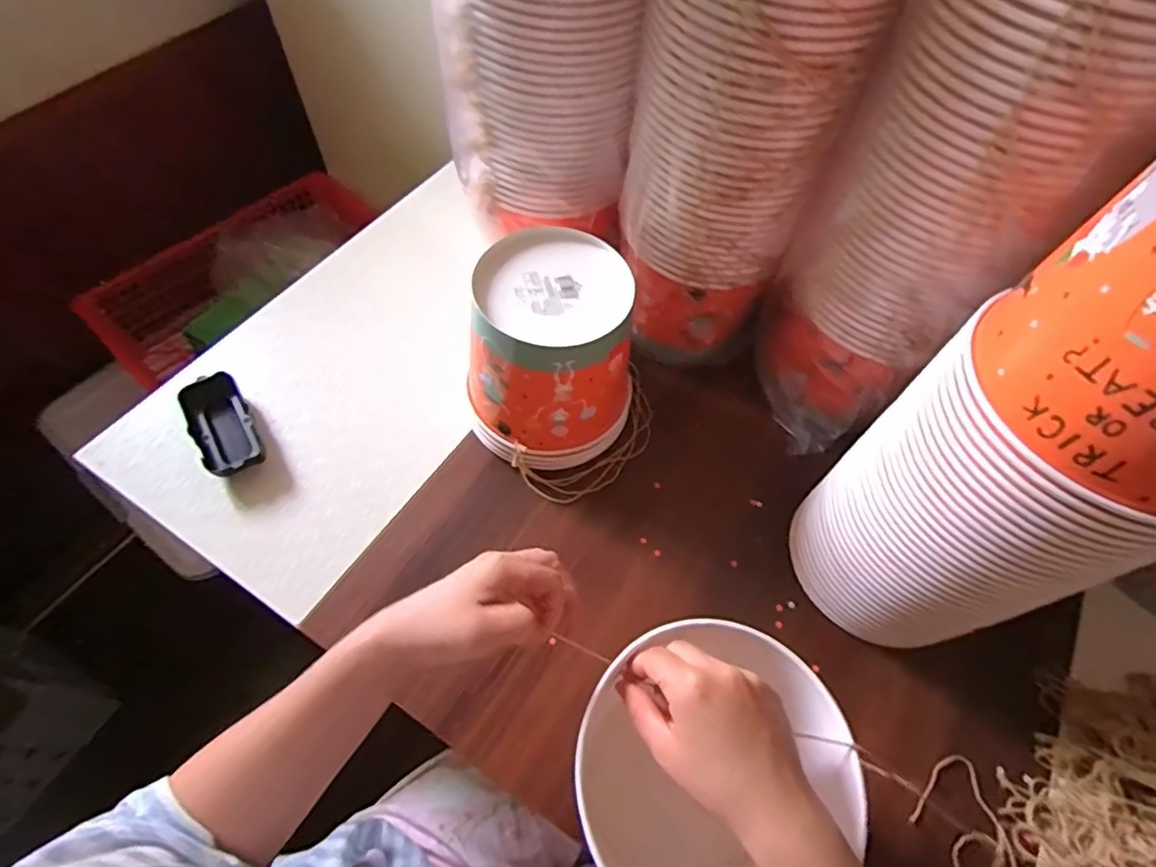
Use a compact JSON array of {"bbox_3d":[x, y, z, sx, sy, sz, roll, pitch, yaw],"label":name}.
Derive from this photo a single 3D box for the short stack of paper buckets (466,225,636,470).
[{"bbox_3d":[-0.022,-0.064,0.542,0.141,0.158,0.149,6,60,1],"label":"short stack of paper buckets"}]

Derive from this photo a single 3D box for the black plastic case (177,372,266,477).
[{"bbox_3d":[-0.326,-0.004,0.554,0.050,0.025,0.107,-28,65,-18],"label":"black plastic case"}]

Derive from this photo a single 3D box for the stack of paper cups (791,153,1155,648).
[{"bbox_3d":[0.272,0.020,0.371,0.136,0.392,0.140,5,60,0],"label":"stack of paper cups"}]

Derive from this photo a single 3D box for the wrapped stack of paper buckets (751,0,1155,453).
[{"bbox_3d":[0.272,-0.173,0.461,0.156,0.422,0.165,31,63,14],"label":"wrapped stack of paper buckets"}]

